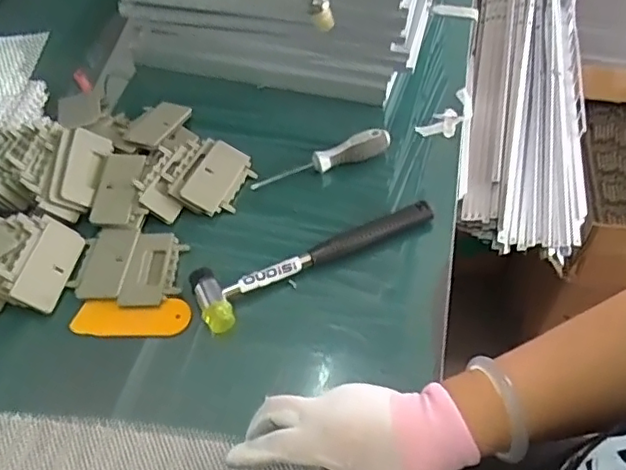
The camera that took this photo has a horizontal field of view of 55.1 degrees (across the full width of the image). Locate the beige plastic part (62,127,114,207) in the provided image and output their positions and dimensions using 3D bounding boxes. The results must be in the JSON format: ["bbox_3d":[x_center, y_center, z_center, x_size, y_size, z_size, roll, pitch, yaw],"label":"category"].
[{"bbox_3d":[-0.238,-0.071,0.626,0.039,0.005,0.081,25,61,-31],"label":"beige plastic part"}]

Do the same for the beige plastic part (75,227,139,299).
[{"bbox_3d":[-0.199,0.026,0.583,0.043,0.007,0.080,3,52,7],"label":"beige plastic part"}]

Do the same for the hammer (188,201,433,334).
[{"bbox_3d":[0.004,0.015,0.570,0.240,0.022,0.056,-24,54,-14],"label":"hammer"}]

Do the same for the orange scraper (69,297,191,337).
[{"bbox_3d":[-0.168,0.077,0.555,0.105,0.007,0.037,-1,60,-1],"label":"orange scraper"}]

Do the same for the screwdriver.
[{"bbox_3d":[0.009,-0.080,0.643,0.155,0.029,0.018,-19,53,-10],"label":"screwdriver"}]

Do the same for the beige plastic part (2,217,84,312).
[{"bbox_3d":[-0.254,0.026,0.576,0.046,0.009,0.094,31,45,-22],"label":"beige plastic part"}]

